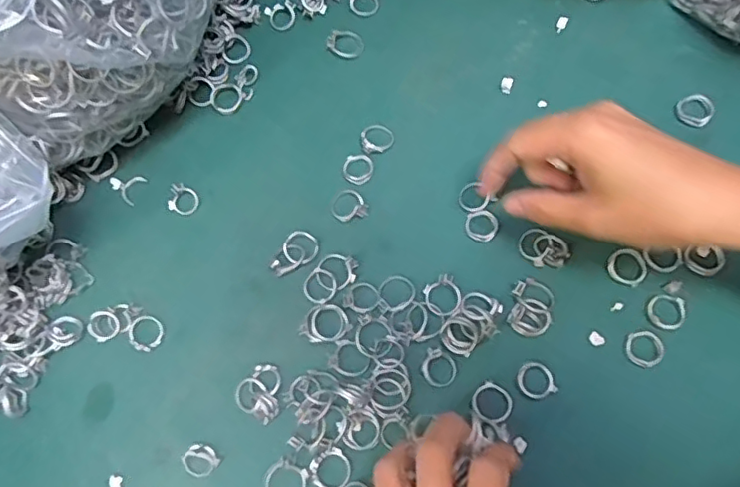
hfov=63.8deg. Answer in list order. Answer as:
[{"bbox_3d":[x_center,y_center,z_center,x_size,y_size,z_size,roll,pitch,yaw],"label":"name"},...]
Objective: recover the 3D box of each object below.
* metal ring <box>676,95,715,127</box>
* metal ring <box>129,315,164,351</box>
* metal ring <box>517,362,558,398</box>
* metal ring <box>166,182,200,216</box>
[{"bbox_3d":[0.215,-0.089,0.392,0.022,0.006,0.022,0,71,1],"label":"metal ring"},{"bbox_3d":[-0.135,0.054,0.359,0.020,0.004,0.021,6,72,-18],"label":"metal ring"},{"bbox_3d":[0.094,0.078,0.338,0.020,0.004,0.020,0,71,1],"label":"metal ring"},{"bbox_3d":[-0.122,-0.029,0.387,0.019,0.009,0.018,0,71,1],"label":"metal ring"}]

